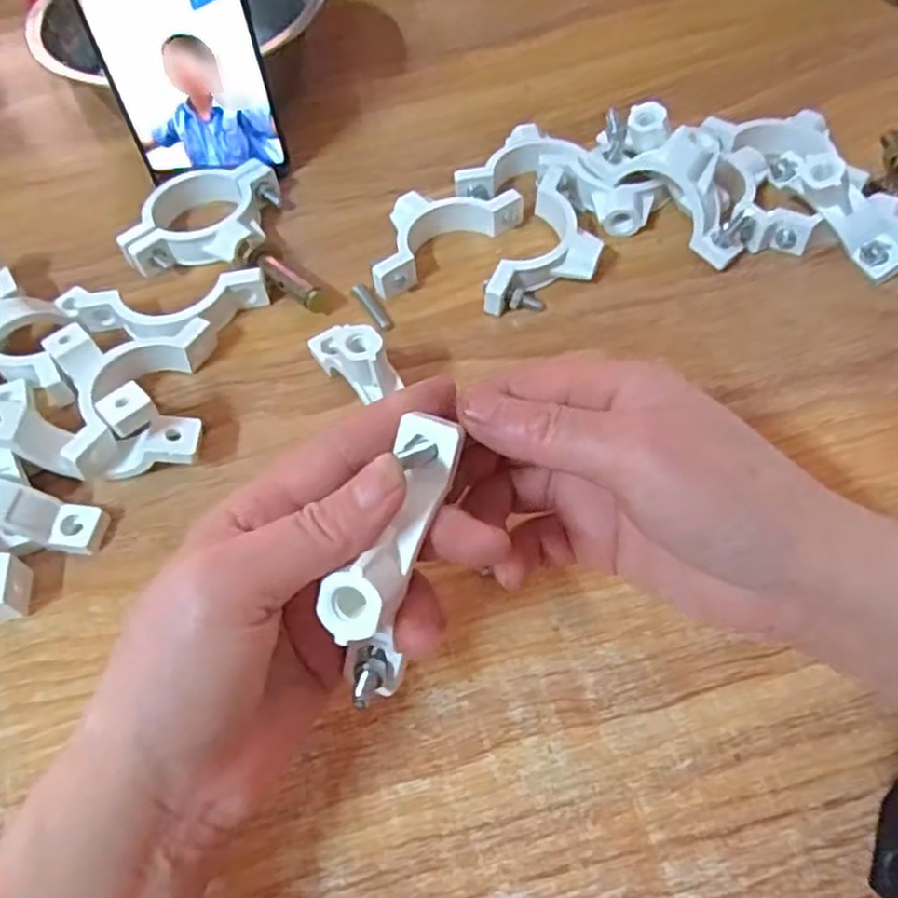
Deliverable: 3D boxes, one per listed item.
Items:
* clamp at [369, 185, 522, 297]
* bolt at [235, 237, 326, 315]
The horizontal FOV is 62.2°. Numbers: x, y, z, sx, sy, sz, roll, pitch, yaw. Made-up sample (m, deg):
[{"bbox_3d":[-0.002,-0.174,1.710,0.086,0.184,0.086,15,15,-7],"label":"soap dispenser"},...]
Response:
[{"bbox_3d":[-0.009,-0.114,0.382,0.089,0.021,0.044,-36,62,-18],"label":"clamp"},{"bbox_3d":[-0.083,-0.087,0.374,0.056,0.016,0.019,33,65,23],"label":"bolt"}]

